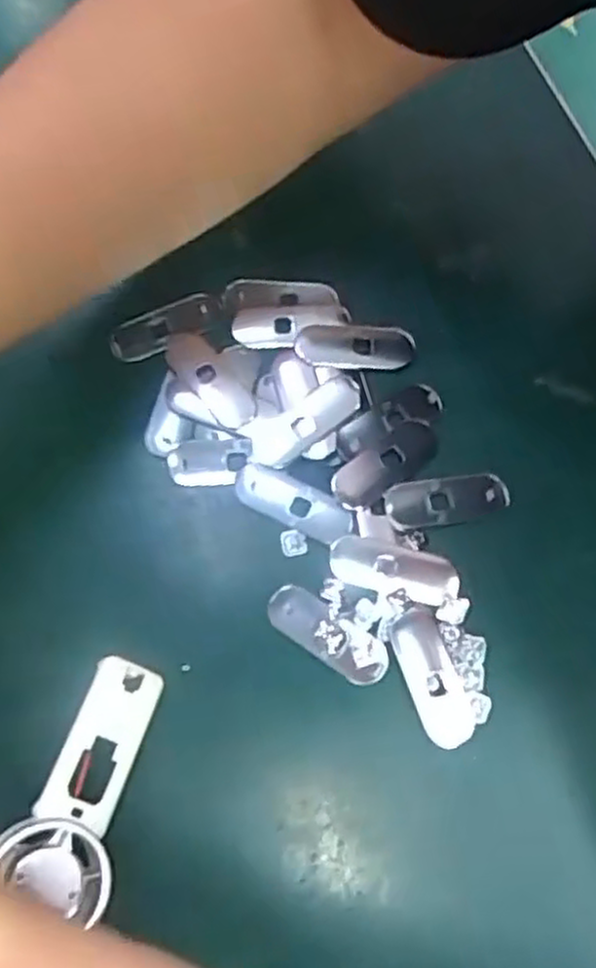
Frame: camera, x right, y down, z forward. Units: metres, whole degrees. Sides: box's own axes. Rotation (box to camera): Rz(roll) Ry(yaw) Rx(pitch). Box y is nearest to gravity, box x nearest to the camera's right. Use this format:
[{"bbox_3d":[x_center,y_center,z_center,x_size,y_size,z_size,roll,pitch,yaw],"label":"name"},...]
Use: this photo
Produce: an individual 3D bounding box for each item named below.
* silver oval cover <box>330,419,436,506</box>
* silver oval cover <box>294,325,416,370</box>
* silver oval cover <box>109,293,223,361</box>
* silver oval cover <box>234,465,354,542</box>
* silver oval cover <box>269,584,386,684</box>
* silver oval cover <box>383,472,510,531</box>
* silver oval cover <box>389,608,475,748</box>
[{"bbox_3d":[0.036,-0.009,0.316,0.049,0.004,0.019,-36,78,-11],"label":"silver oval cover"},{"bbox_3d":[0.025,-0.059,0.334,0.050,0.005,0.021,0,74,-1],"label":"silver oval cover"},{"bbox_3d":[-0.057,-0.069,0.336,0.049,0.004,0.017,-25,76,-8],"label":"silver oval cover"},{"bbox_3d":[-0.003,0.008,0.312,0.050,0.004,0.017,26,75,6],"label":"silver oval cover"},{"bbox_3d":[0.011,0.057,0.295,0.050,0.004,0.019,34,76,8],"label":"silver oval cover"},{"bbox_3d":[0.060,0.006,0.312,0.049,0.004,0.020,-8,74,-4],"label":"silver oval cover"},{"bbox_3d":[0.050,0.072,0.291,0.019,0.004,0.050,-18,75,-7],"label":"silver oval cover"}]

